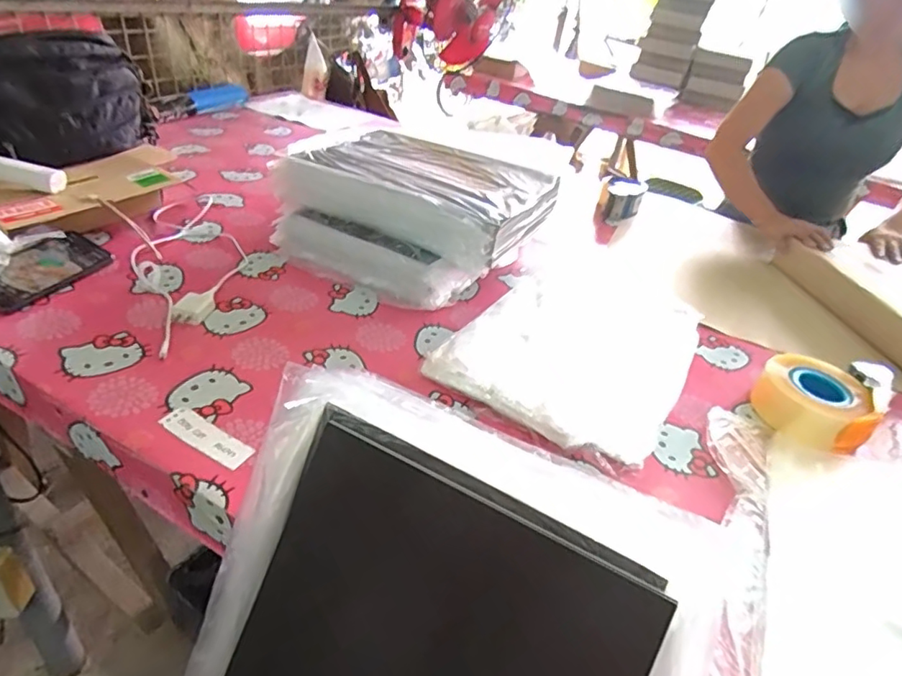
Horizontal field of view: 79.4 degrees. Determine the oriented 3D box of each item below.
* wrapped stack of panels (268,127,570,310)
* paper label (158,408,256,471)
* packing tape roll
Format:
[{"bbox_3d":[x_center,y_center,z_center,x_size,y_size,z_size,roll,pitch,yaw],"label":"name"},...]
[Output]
[{"bbox_3d":[-0.057,-0.223,0.912,0.381,0.128,0.371,26,41,23],"label":"wrapped stack of panels"},{"bbox_3d":[-0.249,0.101,0.553,0.108,0.004,0.030,22,39,19],"label":"paper label"},{"bbox_3d":[0.459,0.076,0.688,0.125,0.054,0.122,5,37,-4],"label":"packing tape roll"}]

